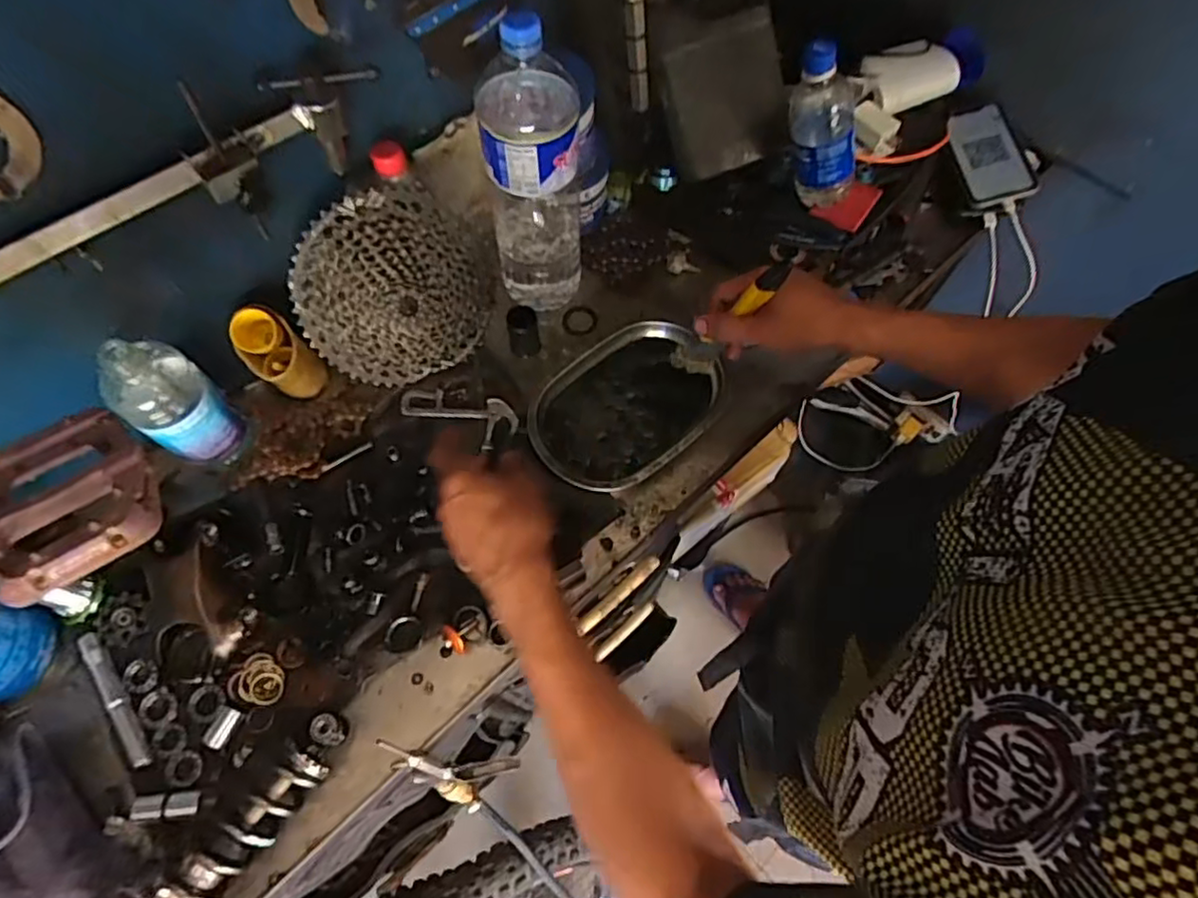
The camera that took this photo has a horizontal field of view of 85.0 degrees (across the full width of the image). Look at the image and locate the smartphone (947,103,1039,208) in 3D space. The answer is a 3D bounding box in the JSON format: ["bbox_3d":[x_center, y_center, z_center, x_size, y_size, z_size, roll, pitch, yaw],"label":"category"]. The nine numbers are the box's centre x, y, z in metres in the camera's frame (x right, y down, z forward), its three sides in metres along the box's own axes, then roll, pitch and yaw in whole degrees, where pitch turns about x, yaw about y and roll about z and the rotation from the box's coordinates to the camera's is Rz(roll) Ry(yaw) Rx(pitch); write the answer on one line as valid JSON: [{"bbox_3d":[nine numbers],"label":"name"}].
[{"bbox_3d":[0.477,-0.358,0.799,0.080,0.012,0.138,-17,71,1],"label":"smartphone"}]

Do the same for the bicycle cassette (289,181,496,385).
[{"bbox_3d":[-0.196,-0.154,0.650,0.193,0.186,0.045,-22,35,-15],"label":"bicycle cassette"}]

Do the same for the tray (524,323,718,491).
[{"bbox_3d":[0.031,-0.047,0.692,0.217,0.031,0.152,-38,71,-16],"label":"tray"}]

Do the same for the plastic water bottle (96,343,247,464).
[{"bbox_3d":[-0.396,-0.043,0.614,0.072,0.157,0.074,41,72,16],"label":"plastic water bottle"}]

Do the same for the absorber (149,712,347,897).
[{"bbox_3d":[-0.273,0.319,0.506,0.081,0.049,0.225,32,69,13],"label":"absorber"}]

